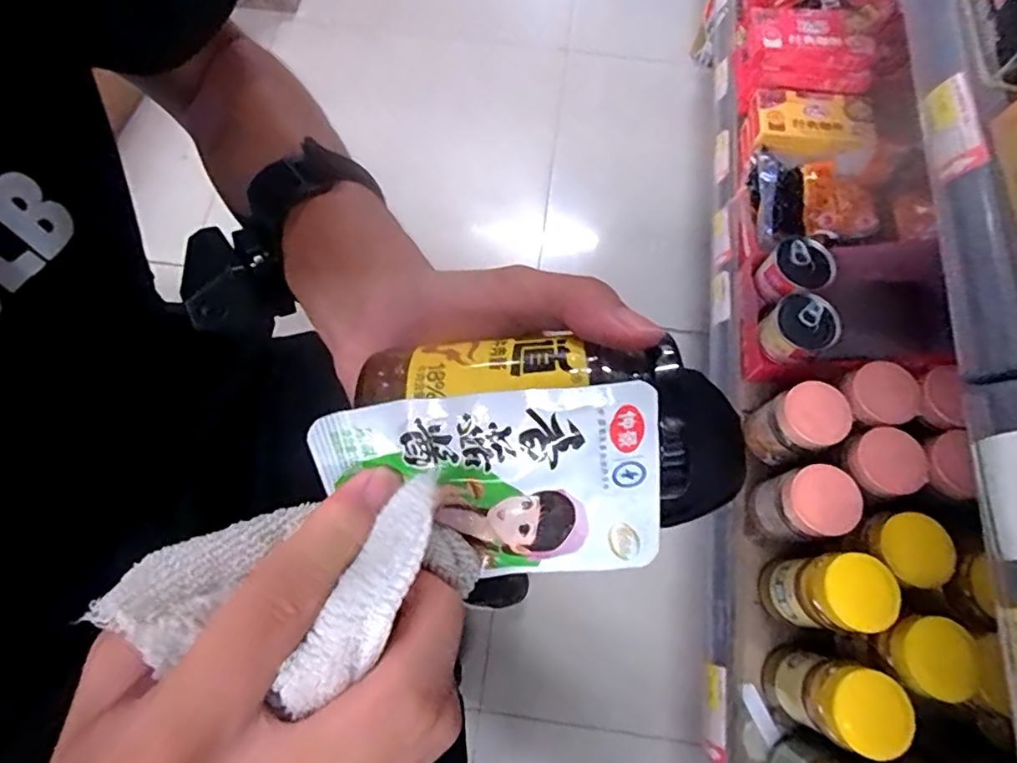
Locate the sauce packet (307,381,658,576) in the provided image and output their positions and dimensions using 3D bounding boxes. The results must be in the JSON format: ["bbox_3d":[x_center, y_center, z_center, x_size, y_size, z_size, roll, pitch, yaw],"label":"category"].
[{"bbox_3d":[-0.004,0.033,0.171,0.095,0.064,0.006,-6,25,5],"label":"sauce packet"}]

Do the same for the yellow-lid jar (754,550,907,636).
[{"bbox_3d":[0.309,0.207,0.560,0.060,0.149,0.065,0,70,-1],"label":"yellow-lid jar"}]

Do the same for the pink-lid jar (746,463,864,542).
[{"bbox_3d":[0.312,0.132,0.606,0.069,0.095,0.068,0,70,-1],"label":"pink-lid jar"}]

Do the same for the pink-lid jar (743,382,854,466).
[{"bbox_3d":[0.320,0.049,0.638,0.074,0.094,0.070,0,70,-1],"label":"pink-lid jar"}]

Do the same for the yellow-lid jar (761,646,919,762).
[{"bbox_3d":[0.303,0.300,0.542,0.064,0.149,0.068,0,70,-1],"label":"yellow-lid jar"}]

